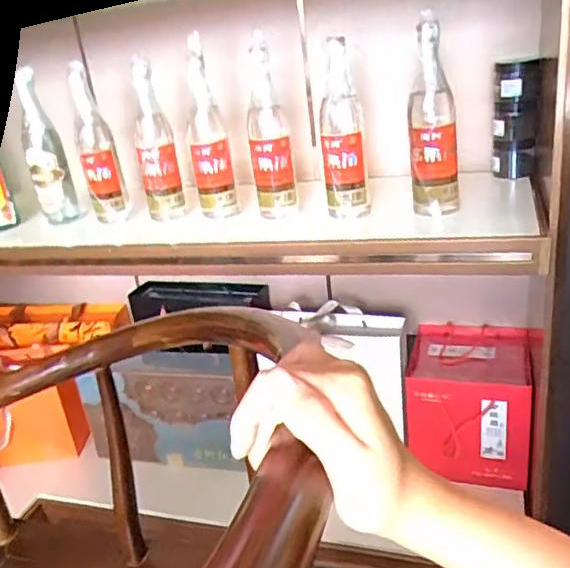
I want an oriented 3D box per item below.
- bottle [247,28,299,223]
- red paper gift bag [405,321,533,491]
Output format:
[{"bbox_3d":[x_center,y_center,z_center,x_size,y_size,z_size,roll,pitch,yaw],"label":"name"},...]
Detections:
[{"bbox_3d":[-0.025,-0.236,0.932,0.066,0.260,0.058,-7,23,0],"label":"bottle"},{"bbox_3d":[0.361,0.231,1.165,0.216,0.209,0.222,1,24,18],"label":"red paper gift bag"}]

